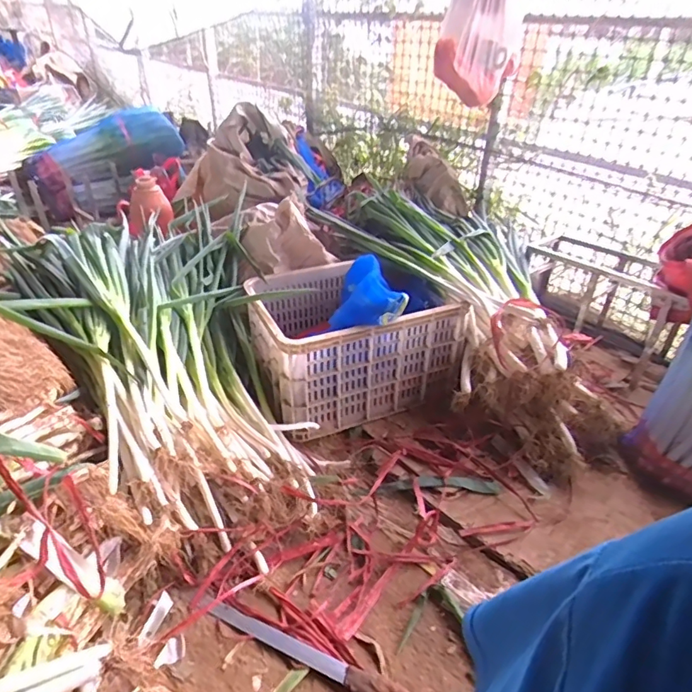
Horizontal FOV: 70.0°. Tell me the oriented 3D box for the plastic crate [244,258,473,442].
[{"bbox_3d":[0.017,-0.036,1.434,0.549,0.294,0.408,-15,39,-25],"label":"plastic crate"}]

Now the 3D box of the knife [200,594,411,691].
[{"bbox_3d":[-0.090,0.545,0.891,0.447,0.030,0.045,16,37,17],"label":"knife"}]

